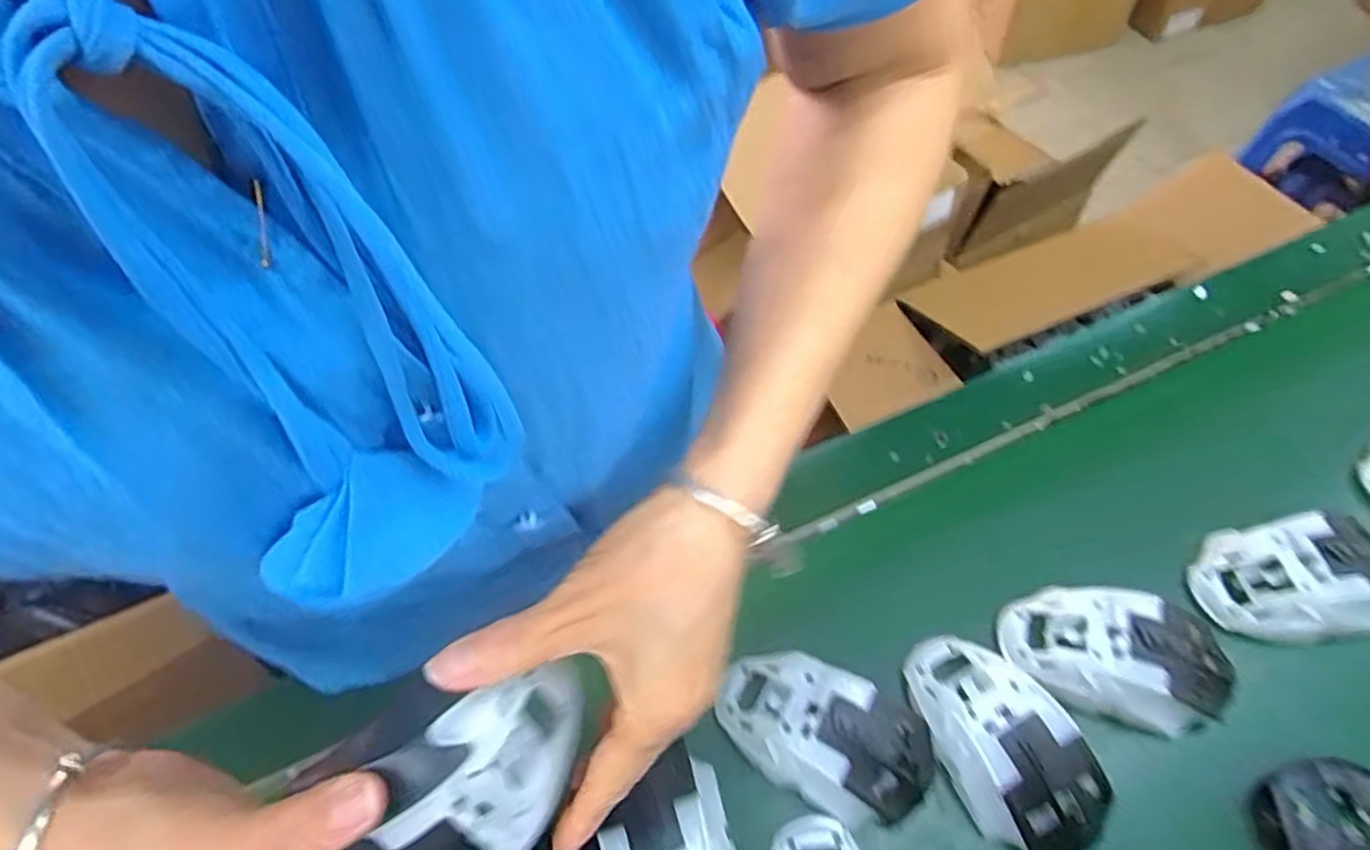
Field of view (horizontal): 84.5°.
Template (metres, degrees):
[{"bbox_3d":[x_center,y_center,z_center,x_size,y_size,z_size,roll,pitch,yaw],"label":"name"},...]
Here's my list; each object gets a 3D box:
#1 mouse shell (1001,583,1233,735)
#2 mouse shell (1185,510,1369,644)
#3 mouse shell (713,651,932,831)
[{"bbox_3d":[0.237,0.123,0.410,0.111,0.030,0.066,7,56,10],"label":"mouse shell"},{"bbox_3d":[0.352,0.087,0.429,0.106,0.034,0.065,0,55,5],"label":"mouse shell"},{"bbox_3d":[0.072,0.161,0.396,0.113,0.028,0.062,21,59,18],"label":"mouse shell"}]

